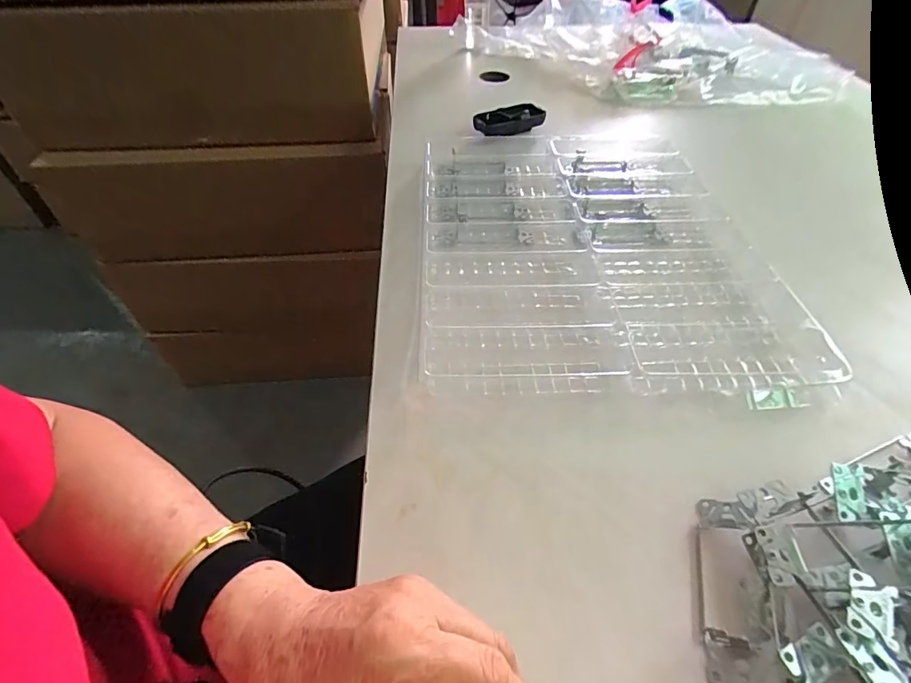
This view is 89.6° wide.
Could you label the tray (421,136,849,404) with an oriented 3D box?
[{"bbox_3d":[0.220,-0.114,0.498,0.171,0.026,0.431,-2,48,-2],"label":"tray"}]

